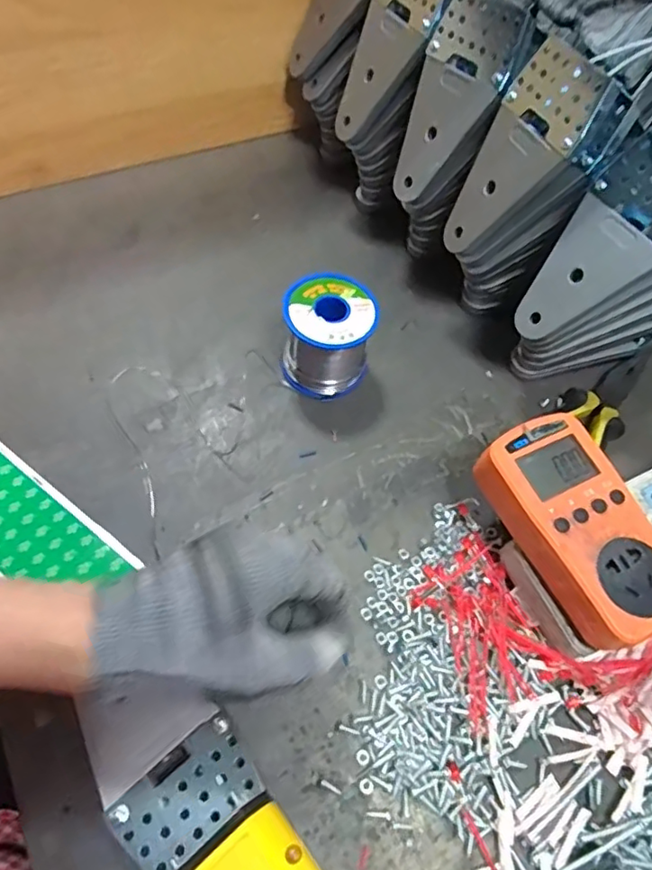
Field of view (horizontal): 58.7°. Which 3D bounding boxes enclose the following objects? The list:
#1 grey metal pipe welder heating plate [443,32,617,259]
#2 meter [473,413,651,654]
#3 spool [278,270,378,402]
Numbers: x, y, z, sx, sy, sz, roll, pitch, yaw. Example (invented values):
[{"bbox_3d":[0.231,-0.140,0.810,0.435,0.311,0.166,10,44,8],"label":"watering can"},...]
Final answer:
[{"bbox_3d":[0.121,-0.182,0.385,0.011,0.130,0.065,-8,55,-42],"label":"grey metal pipe welder heating plate"},{"bbox_3d":[0.147,0.052,0.331,0.069,0.032,0.127,-26,66,-18],"label":"meter"},{"bbox_3d":[0.001,-0.072,0.427,0.063,0.064,0.067,1,59,-2],"label":"spool"}]

